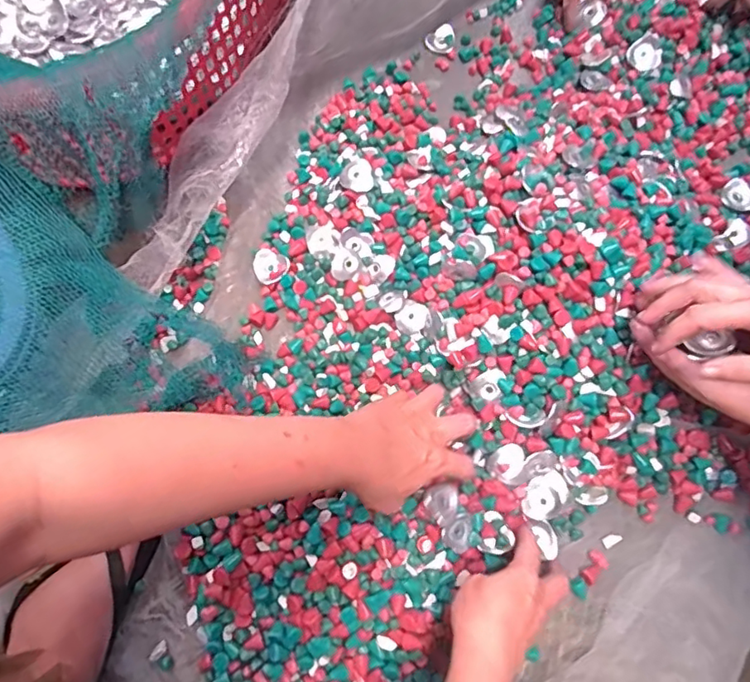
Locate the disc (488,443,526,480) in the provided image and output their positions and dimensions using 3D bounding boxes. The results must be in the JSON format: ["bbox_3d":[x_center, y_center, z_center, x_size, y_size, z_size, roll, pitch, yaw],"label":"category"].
[{"bbox_3d":[0.121,0.110,0.511,0.034,0.006,0.028,-30,74,-8],"label":"disc"}]

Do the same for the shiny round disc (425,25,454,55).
[{"bbox_3d":[0.080,-0.354,0.661,0.037,0.006,0.030,-36,76,-8],"label":"shiny round disc"}]

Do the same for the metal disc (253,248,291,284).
[{"bbox_3d":[-0.107,-0.075,0.575,0.035,0.004,0.033,0,91,-2],"label":"metal disc"}]

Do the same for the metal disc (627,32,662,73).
[{"bbox_3d":[0.300,-0.319,0.624,0.034,0.004,0.038,-33,83,17],"label":"metal disc"}]

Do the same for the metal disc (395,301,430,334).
[{"bbox_3d":[0.038,-0.022,0.560,0.032,0.011,0.033,37,91,22],"label":"metal disc"}]

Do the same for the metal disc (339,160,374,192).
[{"bbox_3d":[-0.020,-0.173,0.588,0.034,0.007,0.036,0,74,2],"label":"metal disc"}]

